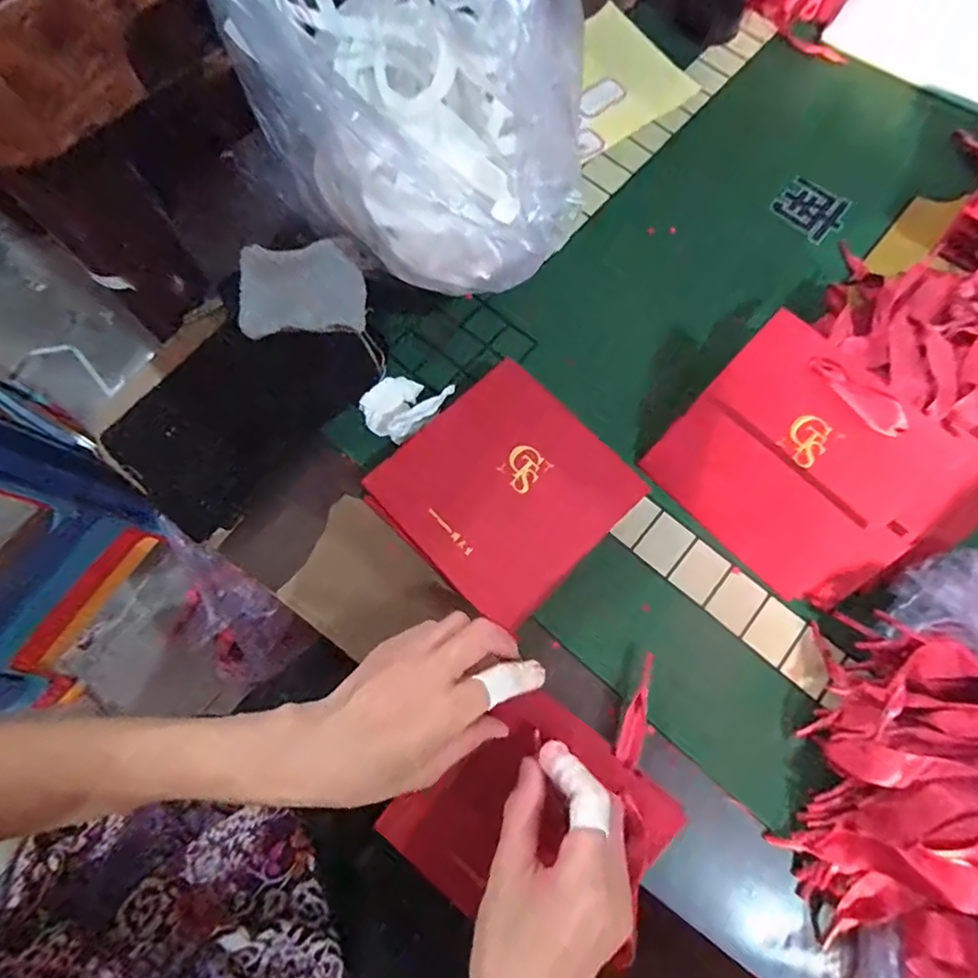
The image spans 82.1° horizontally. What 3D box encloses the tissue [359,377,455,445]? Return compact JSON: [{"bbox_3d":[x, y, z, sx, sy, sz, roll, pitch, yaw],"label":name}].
[{"bbox_3d":[-0.061,-0.063,0.417,0.063,0.028,0.045,-30,77,-10],"label":"tissue"}]

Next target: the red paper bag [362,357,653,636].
[{"bbox_3d":[0.011,0.001,0.387,0.141,0.008,0.139,43,87,5],"label":"red paper bag"}]

